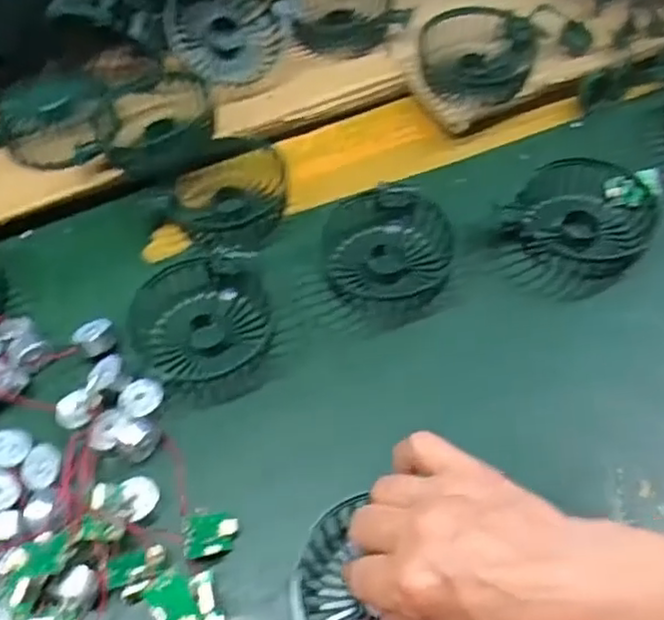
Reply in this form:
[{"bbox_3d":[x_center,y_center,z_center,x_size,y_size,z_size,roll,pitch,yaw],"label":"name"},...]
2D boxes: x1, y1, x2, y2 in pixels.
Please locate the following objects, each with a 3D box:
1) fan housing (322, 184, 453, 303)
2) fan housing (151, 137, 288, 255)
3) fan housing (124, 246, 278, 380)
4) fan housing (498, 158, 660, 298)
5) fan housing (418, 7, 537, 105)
[{"bbox_3d":[0.037,-0.042,0.451,0.083,0.024,0.088,-1,56,3],"label":"fan housing"},{"bbox_3d":[-0.072,-0.084,0.493,0.094,0.023,0.096,-2,56,3],"label":"fan housing"},{"bbox_3d":[-0.082,0.005,0.429,0.086,0.022,0.087,-2,56,3],"label":"fan housing"},{"bbox_3d":[0.165,-0.061,0.454,0.088,0.028,0.093,-1,59,2],"label":"fan housing"},{"bbox_3d":[0.111,-0.200,0.528,0.086,0.026,0.090,6,57,7],"label":"fan housing"}]

